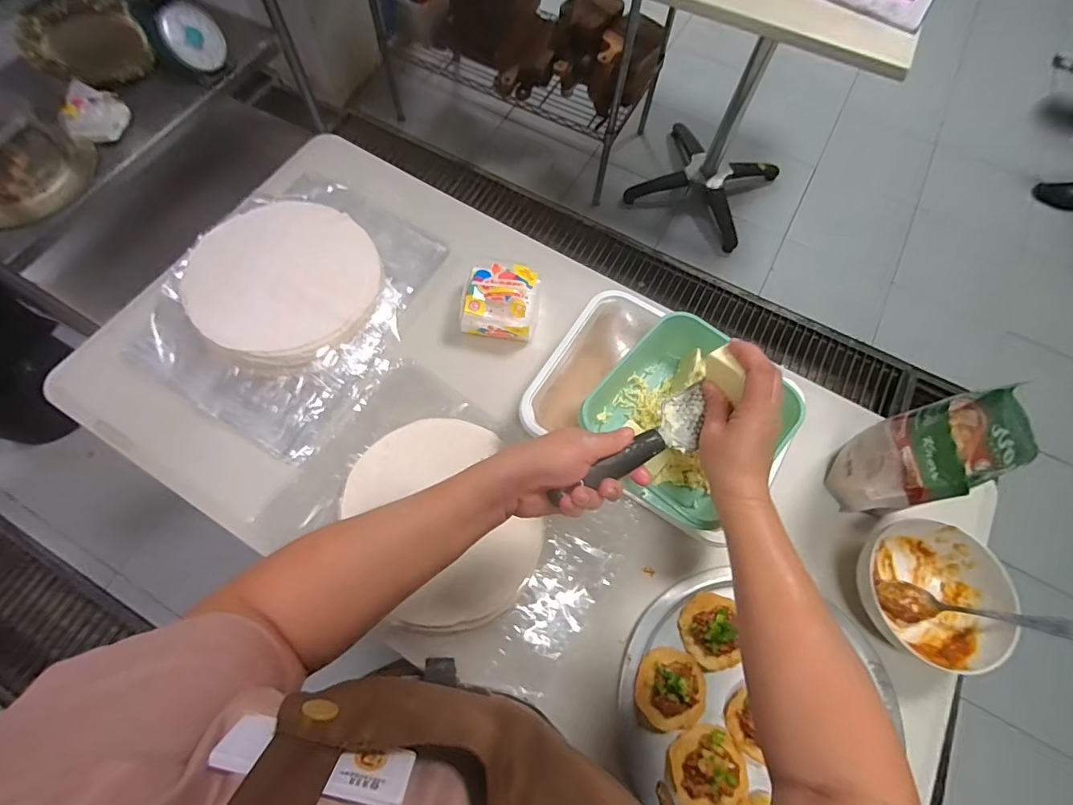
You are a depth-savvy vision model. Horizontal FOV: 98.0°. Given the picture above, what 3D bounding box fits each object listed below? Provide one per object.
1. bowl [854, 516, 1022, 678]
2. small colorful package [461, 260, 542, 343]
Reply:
[{"bbox_3d":[0.452,0.220,0.547,0.155,0.060,0.151,18,68,5],"label":"bowl"},{"bbox_3d":[-0.049,-0.145,0.677,0.102,0.070,0.098,13,68,3],"label":"small colorful package"}]

